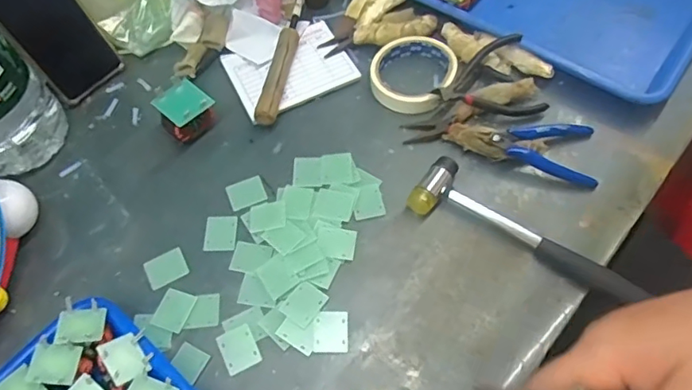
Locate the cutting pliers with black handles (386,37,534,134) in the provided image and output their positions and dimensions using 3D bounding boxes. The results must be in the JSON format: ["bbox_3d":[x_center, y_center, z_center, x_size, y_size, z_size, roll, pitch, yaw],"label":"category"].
[{"bbox_3d":[0.146,-0.114,0.552,0.107,0.029,0.082,-18,62,-7],"label":"cutting pliers with black handles"}]

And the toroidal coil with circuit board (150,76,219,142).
[{"bbox_3d":[-0.167,-0.084,0.554,0.050,0.053,0.052,34,68,19],"label":"toroidal coil with circuit board"}]

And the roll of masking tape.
[{"bbox_3d":[0.072,-0.134,0.576,0.086,0.018,0.092,-1,61,2],"label":"roll of masking tape"}]

